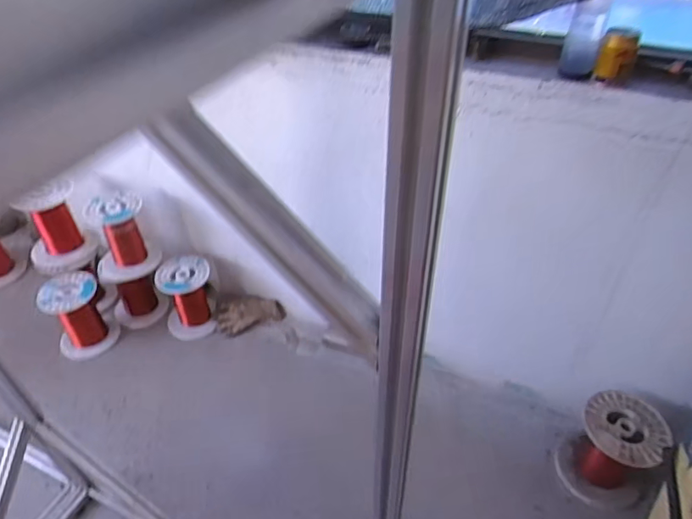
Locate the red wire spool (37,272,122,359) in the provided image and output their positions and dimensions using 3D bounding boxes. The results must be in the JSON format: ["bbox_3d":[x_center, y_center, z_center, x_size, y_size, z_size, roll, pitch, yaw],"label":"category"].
[{"bbox_3d":[-0.864,0.179,1.628,0.171,0.245,0.155,-16,43,-17],"label":"red wire spool"}]

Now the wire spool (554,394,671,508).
[{"bbox_3d":[0.662,0.482,1.255,0.210,0.223,0.200,-1,41,1],"label":"wire spool"}]

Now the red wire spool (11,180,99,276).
[{"bbox_3d":[-0.961,-0.117,1.649,0.190,0.276,0.186,-27,47,-27],"label":"red wire spool"}]

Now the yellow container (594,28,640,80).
[{"bbox_3d":[0.507,-0.385,0.940,0.062,0.070,0.073,21,47,22],"label":"yellow container"}]

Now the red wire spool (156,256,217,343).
[{"bbox_3d":[-0.532,0.135,1.700,0.171,0.239,0.182,-1,41,1],"label":"red wire spool"}]

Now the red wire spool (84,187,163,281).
[{"bbox_3d":[-0.727,-0.080,1.612,0.192,0.232,0.190,-1,41,1],"label":"red wire spool"}]

